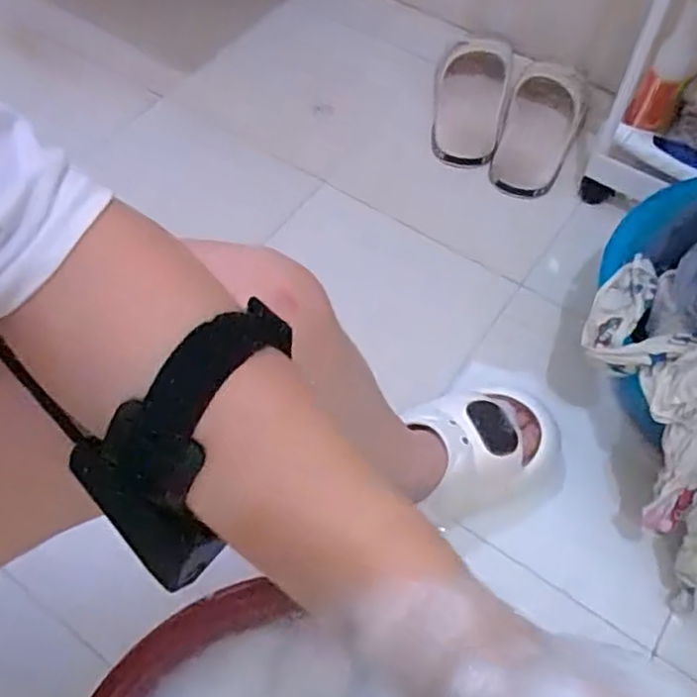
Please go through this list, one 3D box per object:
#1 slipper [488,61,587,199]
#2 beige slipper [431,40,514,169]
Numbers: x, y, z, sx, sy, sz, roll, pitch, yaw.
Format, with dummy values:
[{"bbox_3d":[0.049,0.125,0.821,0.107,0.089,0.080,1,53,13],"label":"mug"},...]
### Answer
[{"bbox_3d":[0.267,-0.311,0.990,0.104,0.047,0.244,20,61,13],"label":"slipper"},{"bbox_3d":[0.171,-0.357,1.016,0.106,0.050,0.228,12,59,8],"label":"beige slipper"}]

